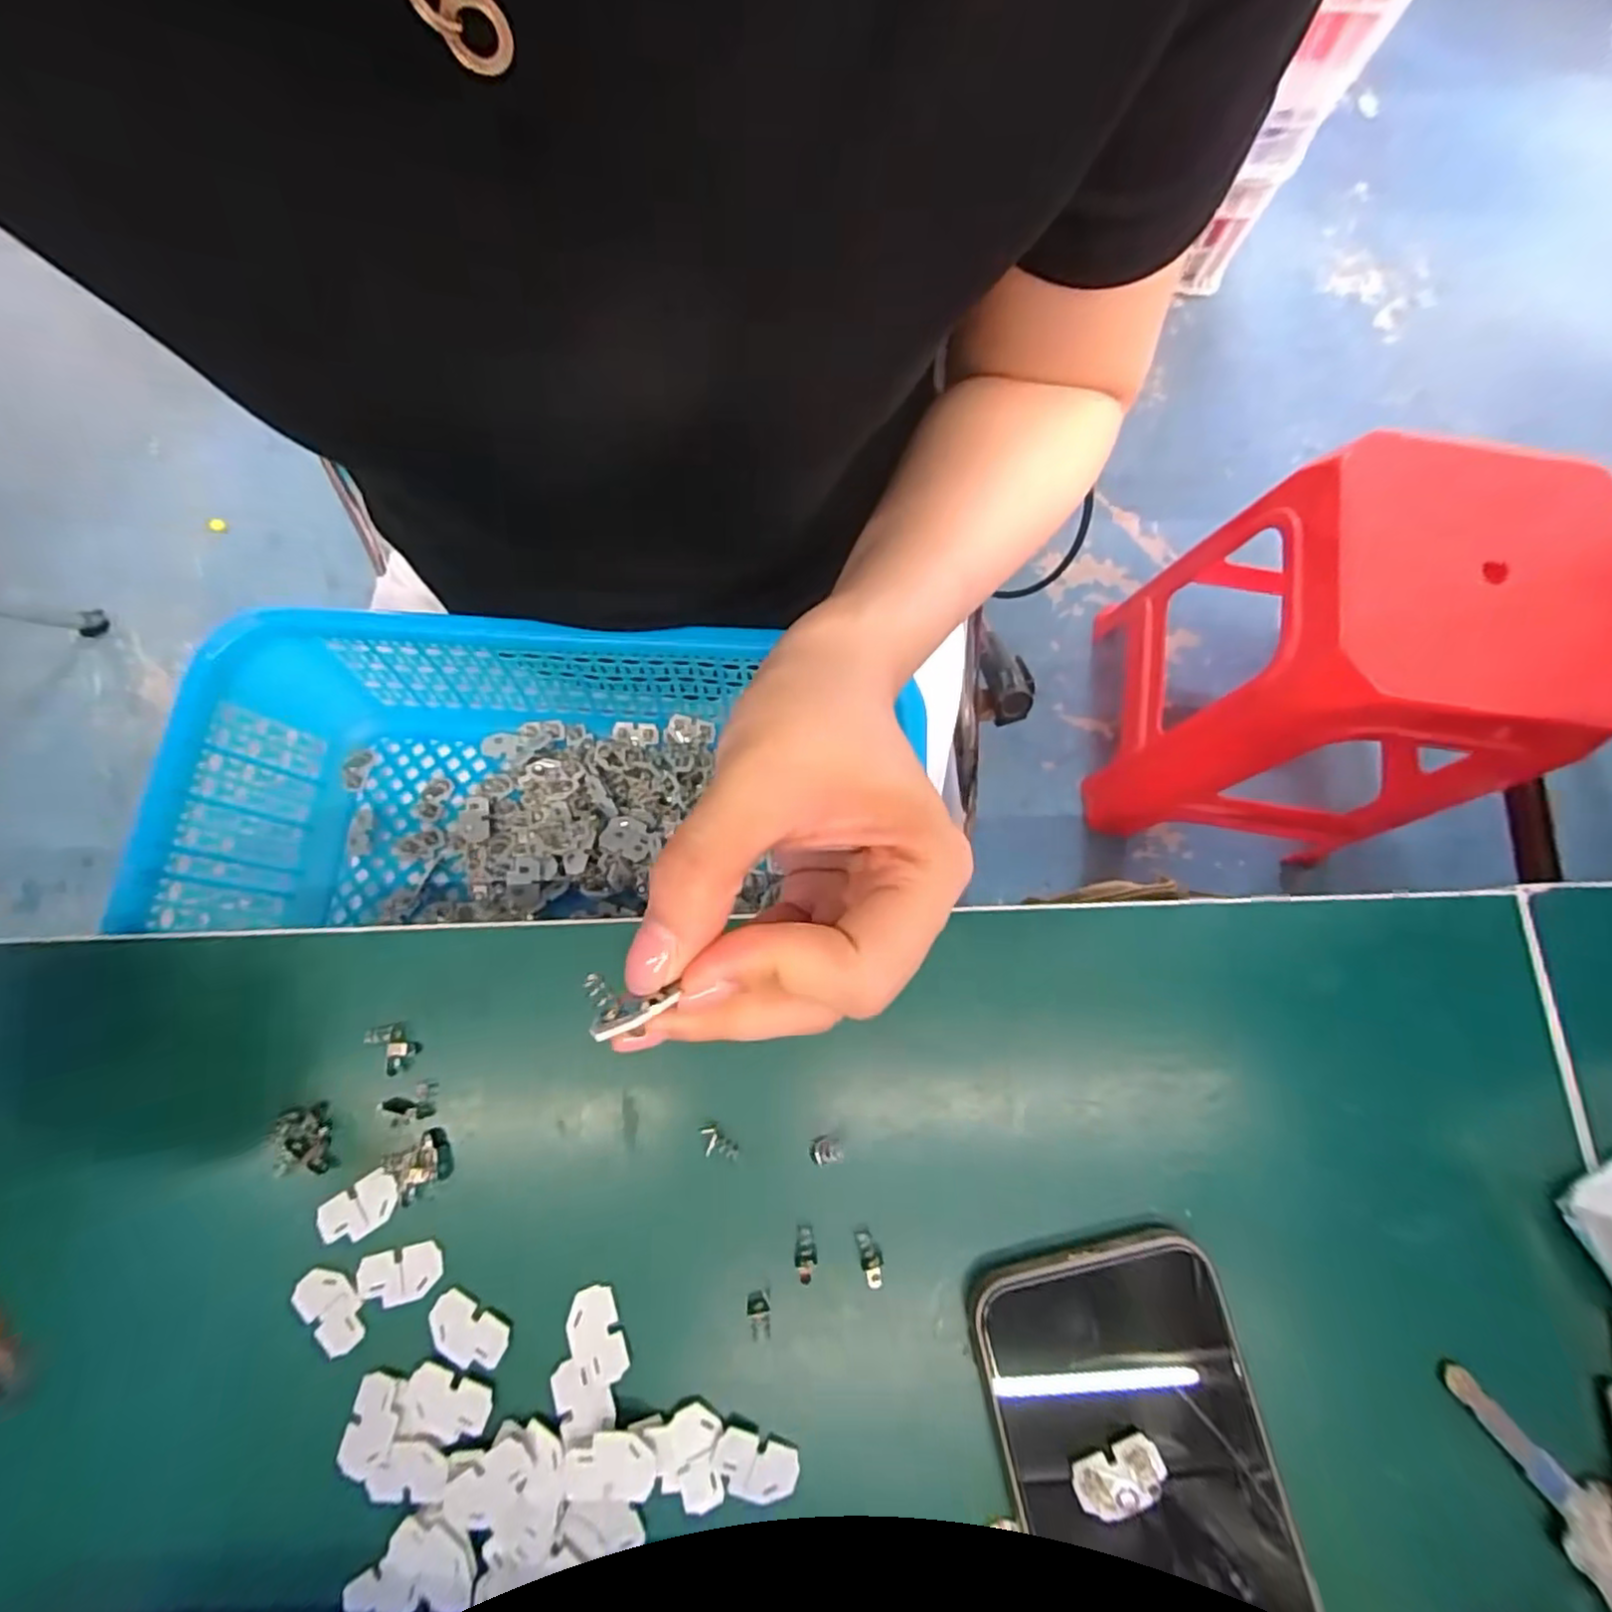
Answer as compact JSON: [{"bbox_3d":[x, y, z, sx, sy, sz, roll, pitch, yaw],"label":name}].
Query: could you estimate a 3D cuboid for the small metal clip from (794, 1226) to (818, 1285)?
[{"bbox_3d":[0.000,0.145,0.222,0.007,0.004,0.016,-3,77,-2],"label":"small metal clip"}]

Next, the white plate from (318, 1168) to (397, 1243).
[{"bbox_3d":[-0.146,0.131,0.223,0.027,0.004,0.016,-33,80,-8],"label":"white plate"}]

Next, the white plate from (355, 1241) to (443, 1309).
[{"bbox_3d":[-0.130,0.150,0.219,0.026,0.004,0.016,-12,78,-4],"label":"white plate"}]

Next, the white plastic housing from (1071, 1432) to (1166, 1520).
[{"bbox_3d":[0.092,0.196,0.199,0.026,0.006,0.015,-27,79,-7],"label":"white plastic housing"}]

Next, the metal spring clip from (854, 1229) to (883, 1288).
[{"bbox_3d":[0.021,0.147,0.223,0.007,0.004,0.016,-13,78,-4],"label":"metal spring clip"}]

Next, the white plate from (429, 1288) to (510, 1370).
[{"bbox_3d":[-0.107,0.166,0.215,0.026,0.004,0.016,32,79,6],"label":"white plate"}]

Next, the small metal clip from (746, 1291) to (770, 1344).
[{"bbox_3d":[-0.015,0.162,0.217,0.007,0.004,0.014,-2,77,-2],"label":"small metal clip"}]

